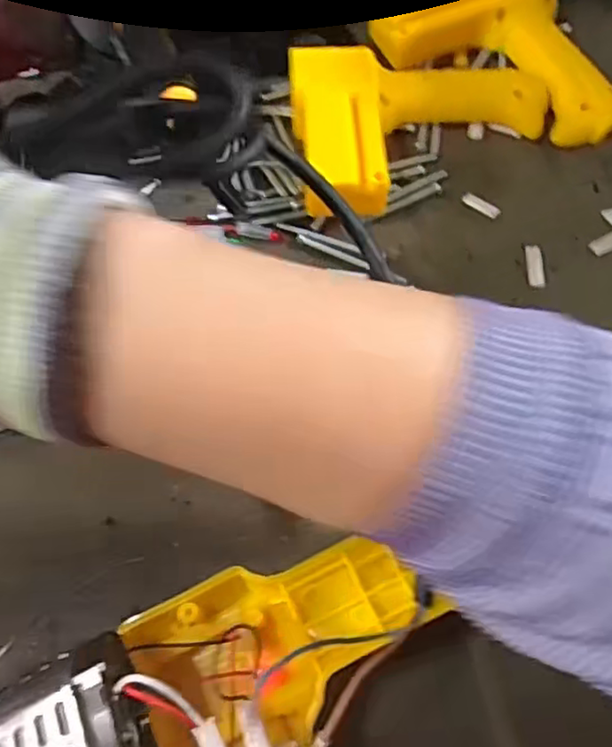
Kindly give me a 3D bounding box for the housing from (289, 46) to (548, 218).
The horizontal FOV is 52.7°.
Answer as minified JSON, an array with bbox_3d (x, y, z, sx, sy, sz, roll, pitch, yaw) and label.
[{"bbox_3d":[0.068,-0.137,0.349,0.145,0.033,0.114,-6,64,-2],"label":"housing"}]

